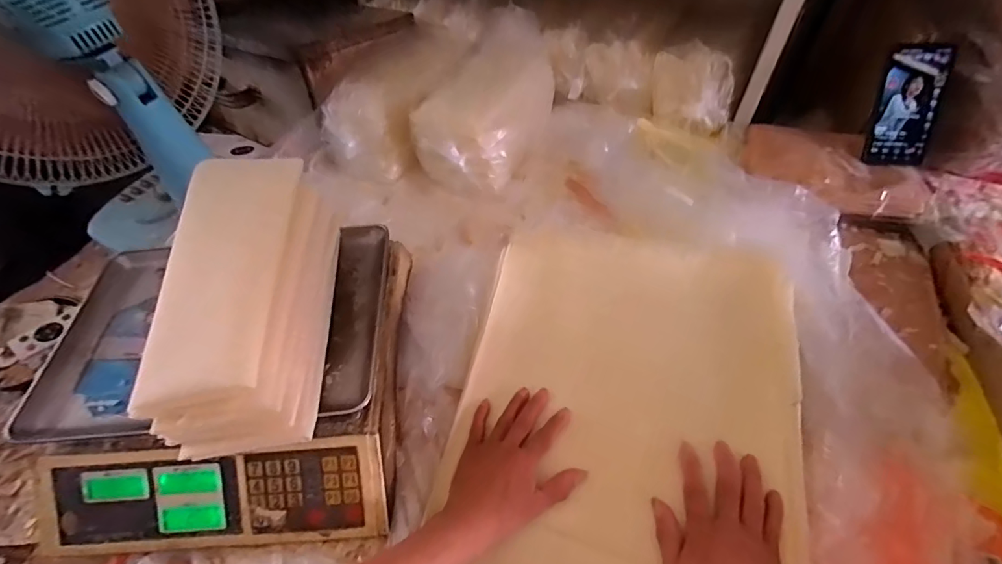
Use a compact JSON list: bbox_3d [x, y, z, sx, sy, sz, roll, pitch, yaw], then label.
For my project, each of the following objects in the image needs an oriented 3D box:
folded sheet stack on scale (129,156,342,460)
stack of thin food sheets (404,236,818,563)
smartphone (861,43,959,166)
[{"bbox_3d":[-0.231,0.012,0.431,0.121,0.109,0.243,-4,52,0],"label":"folded sheet stack on scale"},{"bbox_3d":[0.122,0.159,0.483,0.343,0.036,0.497,8,56,12],"label":"stack of thin food sheets"},{"bbox_3d":[0.559,-0.241,0.646,0.074,0.155,0.009,9,17,17],"label":"smartphone"}]

